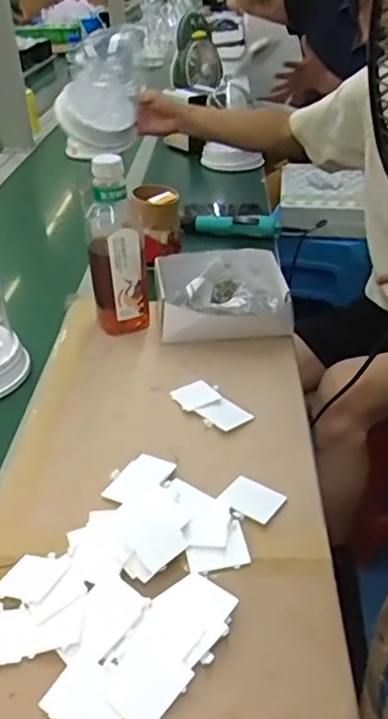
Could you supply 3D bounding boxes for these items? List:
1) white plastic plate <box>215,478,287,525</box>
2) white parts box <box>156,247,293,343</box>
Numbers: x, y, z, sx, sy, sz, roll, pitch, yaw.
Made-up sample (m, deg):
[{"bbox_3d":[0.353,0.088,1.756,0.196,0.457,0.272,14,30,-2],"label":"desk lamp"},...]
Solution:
[{"bbox_3d":[0.057,0.140,0.609,0.057,0.006,0.046,20,38,24],"label":"white plastic plate"},{"bbox_3d":[0.042,-0.097,0.913,0.185,0.063,0.178,-3,34,-3],"label":"white parts box"}]

